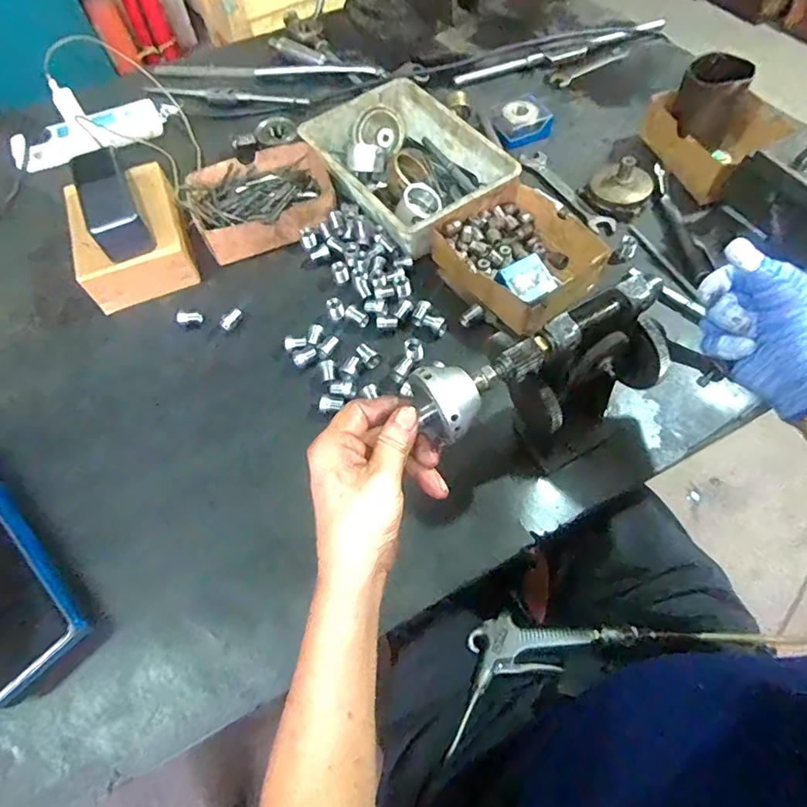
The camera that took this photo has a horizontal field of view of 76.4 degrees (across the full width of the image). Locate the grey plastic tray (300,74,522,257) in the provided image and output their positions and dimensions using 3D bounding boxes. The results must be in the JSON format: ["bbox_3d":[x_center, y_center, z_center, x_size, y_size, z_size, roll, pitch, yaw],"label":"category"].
[{"bbox_3d":[0.003,-0.301,0.655,0.167,0.069,0.250,-33,64,-15],"label":"grey plastic tray"}]

